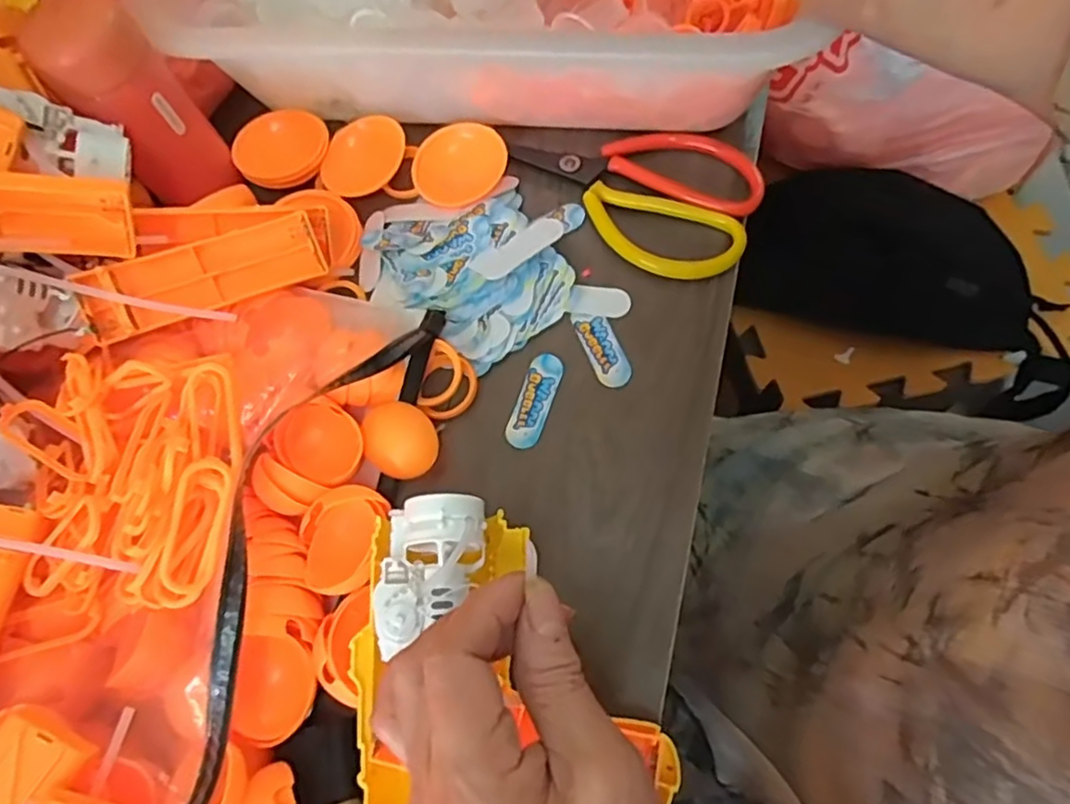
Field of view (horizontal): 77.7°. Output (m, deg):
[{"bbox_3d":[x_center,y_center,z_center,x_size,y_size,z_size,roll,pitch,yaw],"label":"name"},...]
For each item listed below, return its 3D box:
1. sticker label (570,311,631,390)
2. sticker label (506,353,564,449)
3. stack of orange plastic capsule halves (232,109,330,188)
[{"bbox_3d":[0.036,-0.028,0.349,0.018,0.004,0.047,-22,68,0],"label":"sticker label"},{"bbox_3d":[0.000,-0.001,0.342,0.018,0.004,0.051,17,72,12],"label":"sticker label"},{"bbox_3d":[-0.151,-0.153,0.399,0.051,0.013,0.045,-3,70,0],"label":"stack of orange plastic capsule halves"}]

